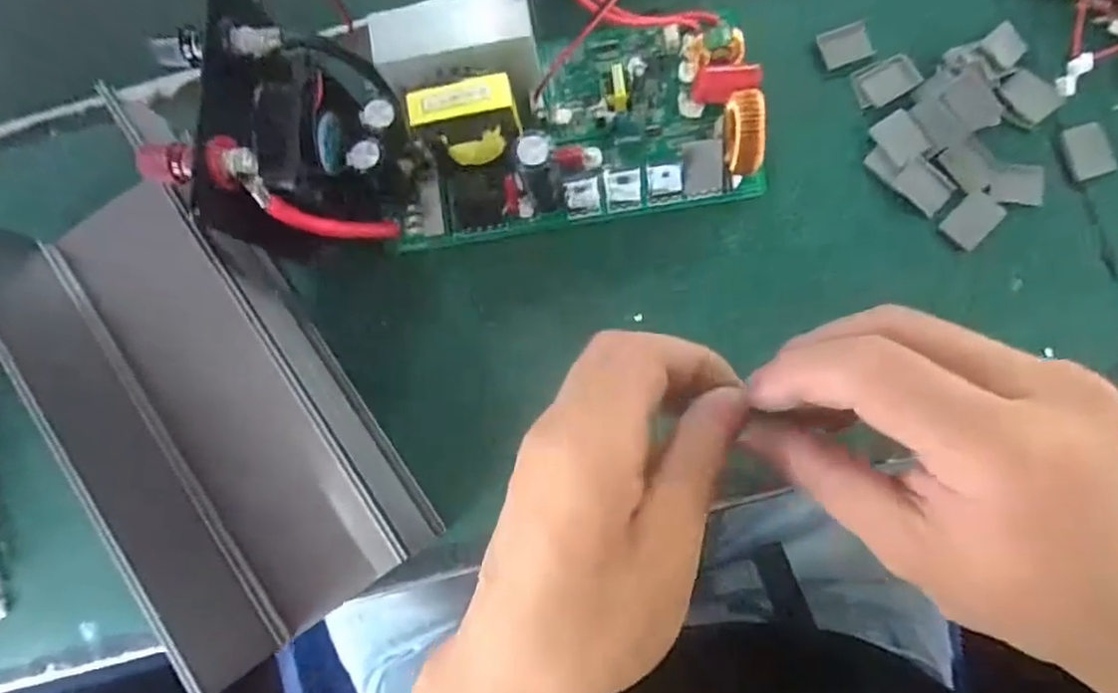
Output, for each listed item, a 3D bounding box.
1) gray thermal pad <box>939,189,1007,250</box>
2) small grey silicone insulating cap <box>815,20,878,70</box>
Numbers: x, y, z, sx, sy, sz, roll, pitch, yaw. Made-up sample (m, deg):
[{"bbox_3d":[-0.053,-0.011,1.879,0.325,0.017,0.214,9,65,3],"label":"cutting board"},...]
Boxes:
[{"bbox_3d":[0.195,-0.060,0.298,0.019,0.004,0.027,45,90,5],"label":"gray thermal pad"},{"bbox_3d":[0.140,-0.147,0.310,0.024,0.004,0.018,-20,85,2],"label":"small grey silicone insulating cap"}]

